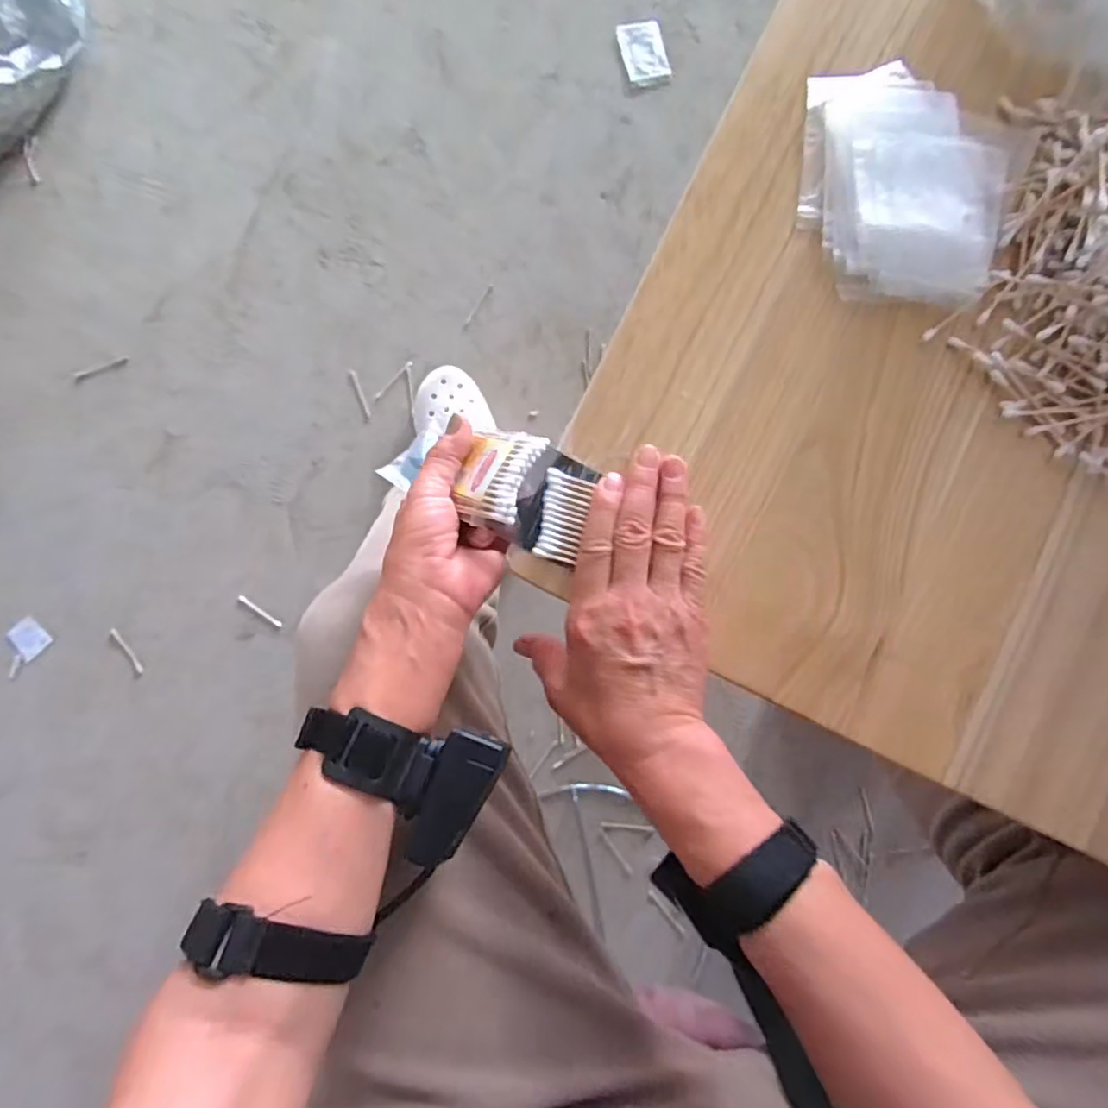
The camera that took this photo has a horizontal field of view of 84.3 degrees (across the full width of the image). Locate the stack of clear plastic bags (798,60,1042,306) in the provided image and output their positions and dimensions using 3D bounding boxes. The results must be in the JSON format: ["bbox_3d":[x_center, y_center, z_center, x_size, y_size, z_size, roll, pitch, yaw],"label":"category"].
[{"bbox_3d":[0.231,-0.236,0.386,0.143,0.020,0.152,6,85,-1],"label":"stack of clear plastic bags"}]

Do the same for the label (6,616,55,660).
[{"bbox_3d":[-0.736,0.119,0.859,0.043,0.004,0.049,-41,93,-14],"label":"label"}]

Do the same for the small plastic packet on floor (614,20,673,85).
[{"bbox_3d":[0.138,-0.773,0.943,0.064,0.005,0.098,-16,92,8],"label":"small plastic packet on floor"}]

